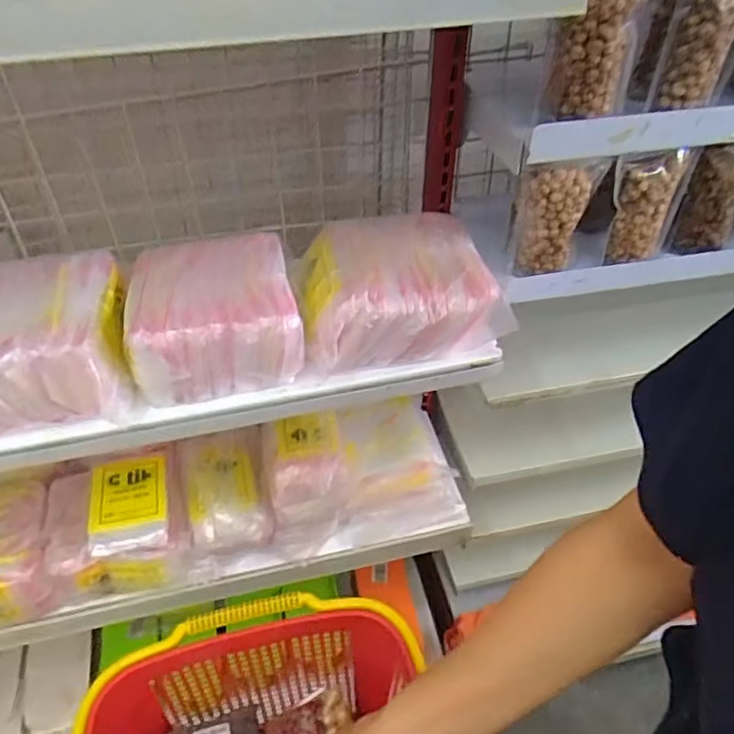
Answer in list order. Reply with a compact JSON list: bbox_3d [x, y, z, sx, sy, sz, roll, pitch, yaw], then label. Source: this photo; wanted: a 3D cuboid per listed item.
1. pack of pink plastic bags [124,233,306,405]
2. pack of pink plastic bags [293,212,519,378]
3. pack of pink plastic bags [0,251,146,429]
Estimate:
[{"bbox_3d":[-0.155,-0.057,0.652,0.167,0.080,0.164,-11,46,-10],"label":"pack of pink plastic bags"},{"bbox_3d":[0.027,-0.088,0.677,0.209,0.086,0.170,-7,45,-6],"label":"pack of pink plastic bags"},{"bbox_3d":[-0.323,-0.029,0.614,0.176,0.084,0.170,-10,46,-10],"label":"pack of pink plastic bags"}]

